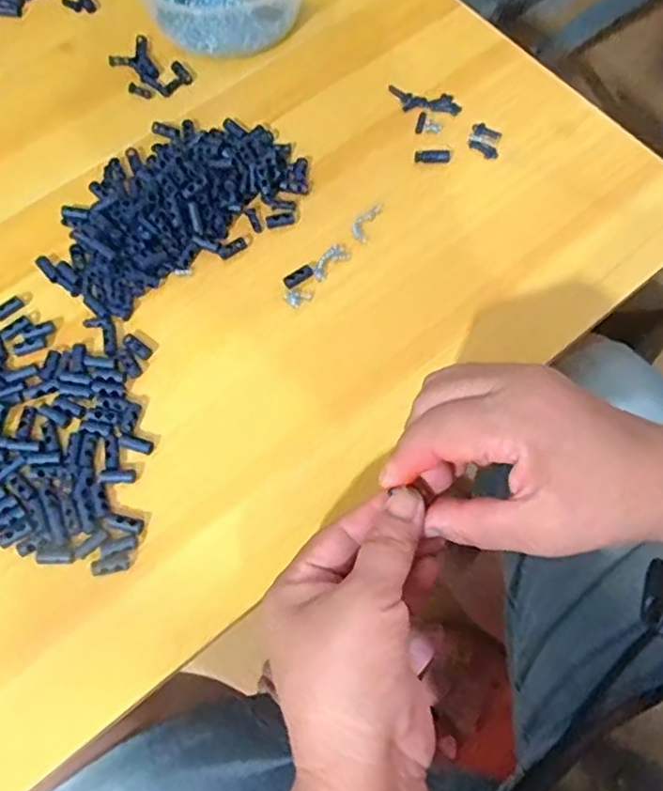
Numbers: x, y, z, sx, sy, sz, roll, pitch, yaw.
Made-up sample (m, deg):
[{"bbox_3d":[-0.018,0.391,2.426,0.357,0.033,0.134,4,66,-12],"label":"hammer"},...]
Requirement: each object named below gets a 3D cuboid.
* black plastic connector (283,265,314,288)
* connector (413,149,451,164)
[{"bbox_3d":[-0.020,-0.073,0.393,0.019,0.004,0.008,-34,74,-12],"label":"black plastic connector"},{"bbox_3d":[0.067,-0.159,0.427,0.024,0.004,0.010,1,70,0],"label":"connector"}]

